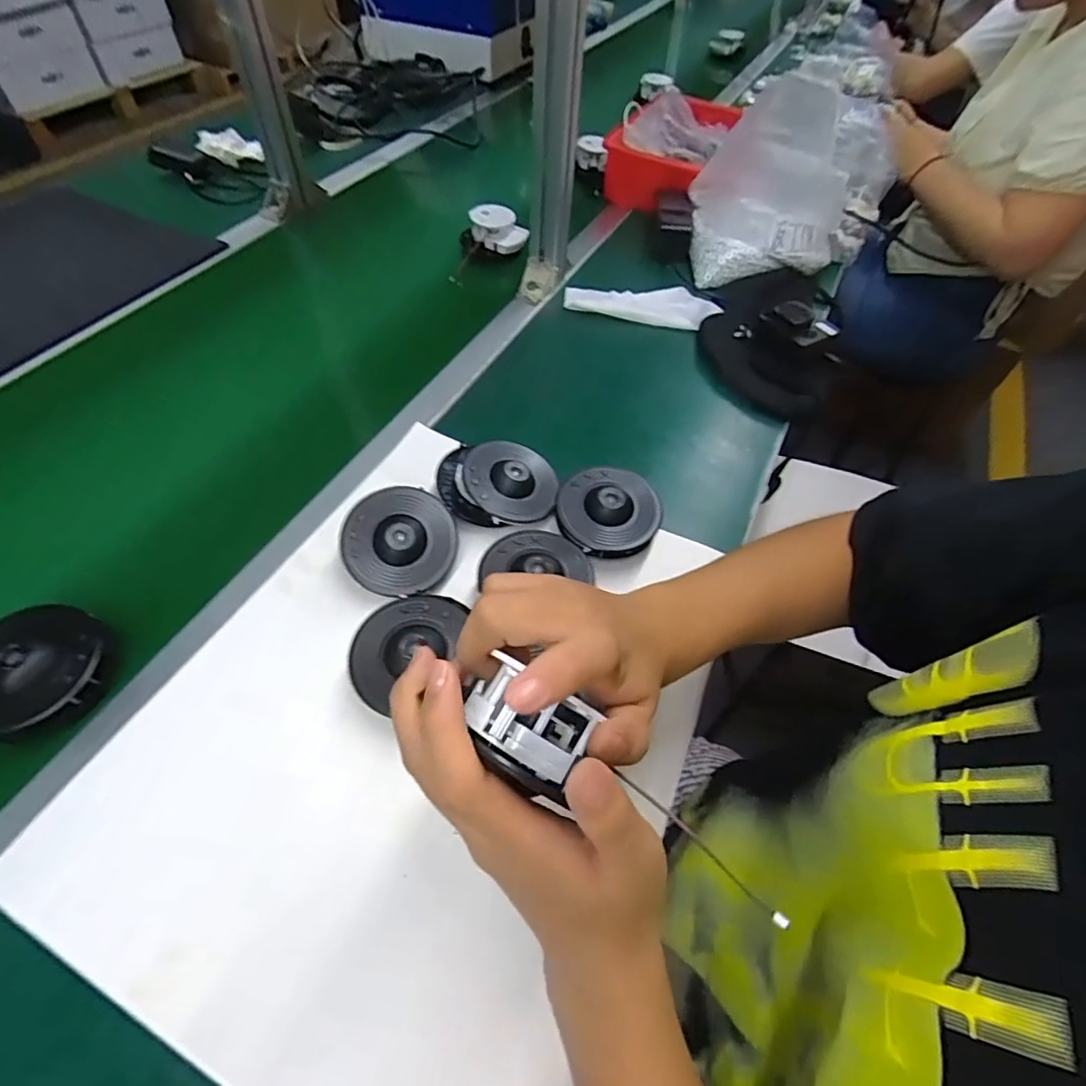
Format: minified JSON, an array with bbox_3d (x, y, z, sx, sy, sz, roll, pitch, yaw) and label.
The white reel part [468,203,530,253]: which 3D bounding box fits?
[{"bbox_3d":[-0.064,-0.458,0.822,0.079,0.041,0.068,-11,54,-12],"label":"white reel part"}]

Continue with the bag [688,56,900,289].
[{"bbox_3d":[0.385,-0.560,0.837,0.247,0.208,0.428,26,56,15],"label":"bag"}]

